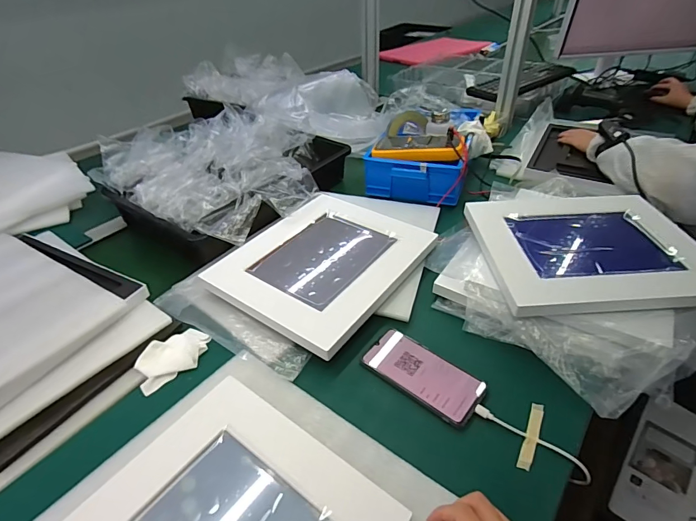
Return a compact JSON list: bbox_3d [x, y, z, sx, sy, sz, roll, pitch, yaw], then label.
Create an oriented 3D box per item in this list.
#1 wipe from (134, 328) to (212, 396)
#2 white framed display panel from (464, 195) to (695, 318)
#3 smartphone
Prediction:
[{"bbox_3d":[-0.232,0.125,0.549,0.096,0.016,0.068,-29,45,-29],"label":"wipe"},{"bbox_3d":[0.352,-0.020,0.616,0.290,0.022,0.244,-4,40,3],"label":"white framed display panel"},{"bbox_3d":[0.094,0.141,0.521,0.147,0.011,0.070,26,55,33],"label":"smartphone"}]

